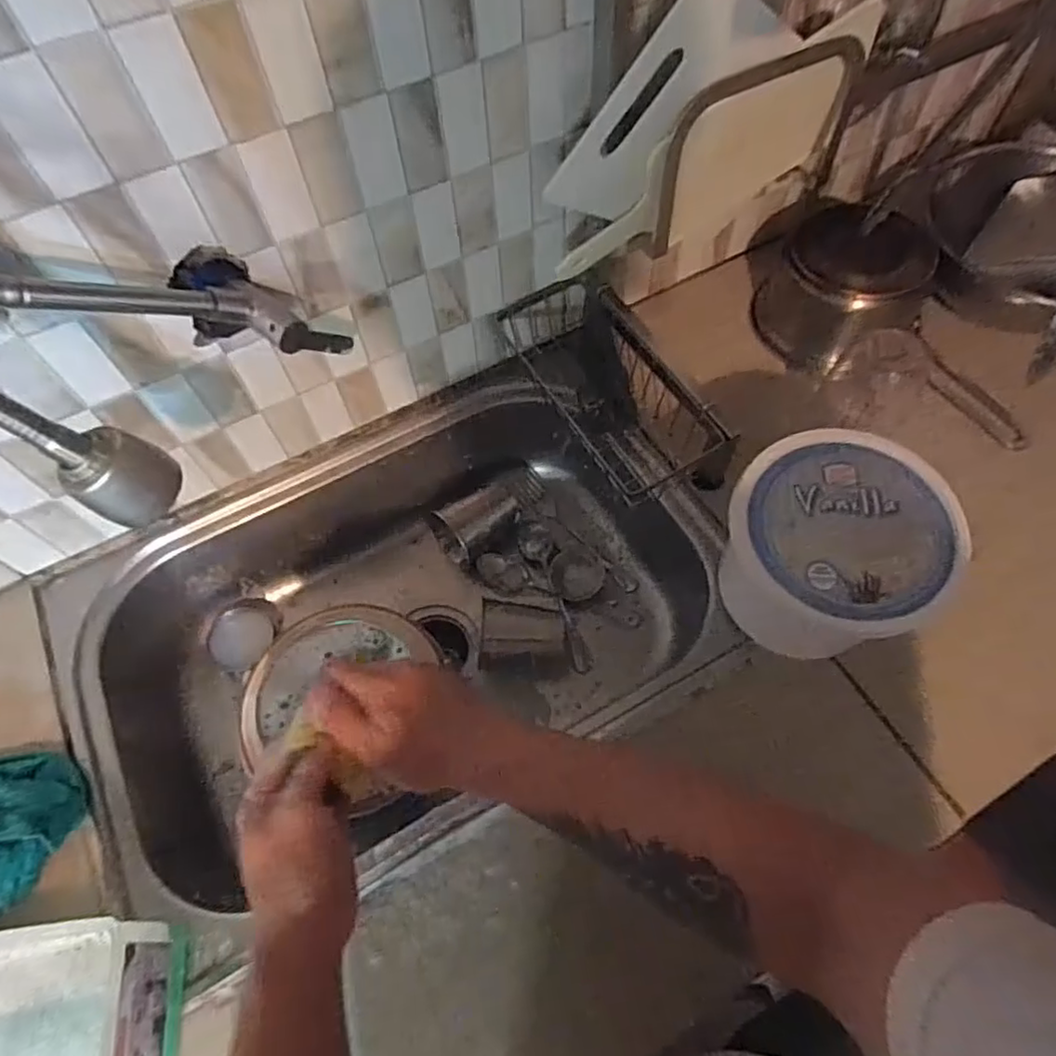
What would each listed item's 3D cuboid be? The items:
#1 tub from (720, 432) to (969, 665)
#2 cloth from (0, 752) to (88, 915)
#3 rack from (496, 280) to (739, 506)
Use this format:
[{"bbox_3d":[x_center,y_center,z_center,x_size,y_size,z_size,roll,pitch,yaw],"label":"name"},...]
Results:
[{"bbox_3d":[0.246,0.018,0.534,0.142,0.132,0.144,-1,62,1],"label":"tub"},{"bbox_3d":[-0.420,0.220,0.502,0.127,0.039,0.099,23,66,13],"label":"cloth"},{"bbox_3d":[0.088,-0.143,0.656,0.099,0.095,0.245,-31,66,-13],"label":"rack"}]

